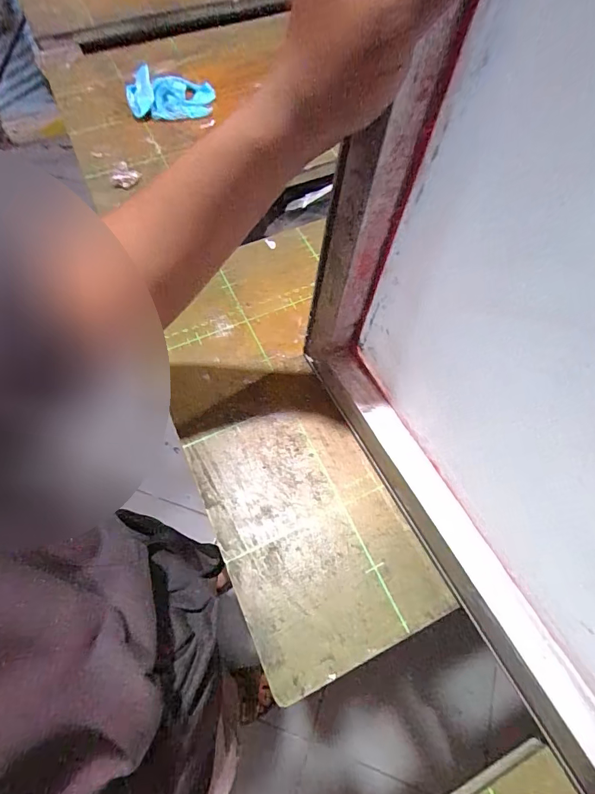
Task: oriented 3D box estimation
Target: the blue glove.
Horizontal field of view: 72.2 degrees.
[{"bbox_3d":[-0.180,-0.437,0.578,0.118,0.036,0.081,-6,62,-6],"label":"blue glove"}]

